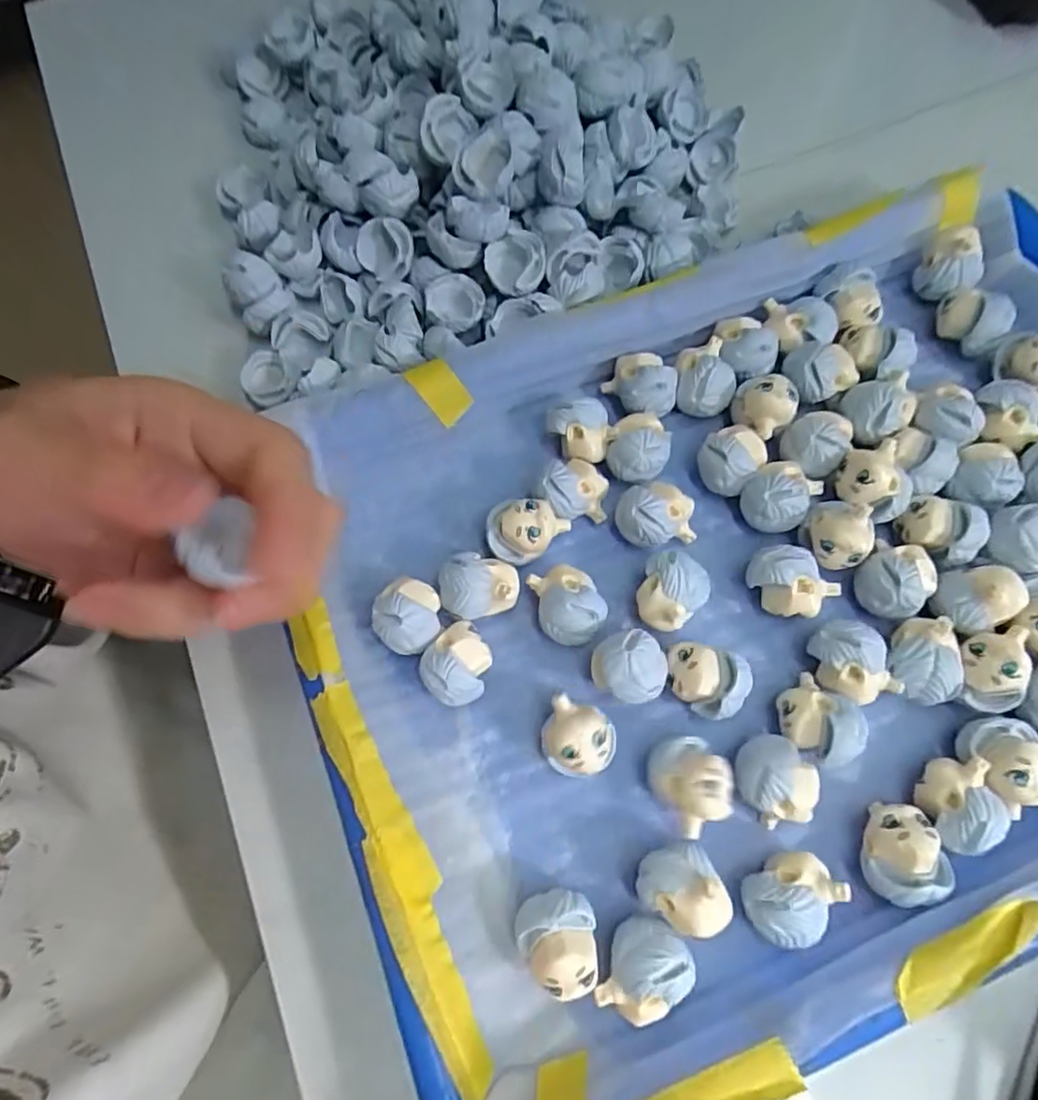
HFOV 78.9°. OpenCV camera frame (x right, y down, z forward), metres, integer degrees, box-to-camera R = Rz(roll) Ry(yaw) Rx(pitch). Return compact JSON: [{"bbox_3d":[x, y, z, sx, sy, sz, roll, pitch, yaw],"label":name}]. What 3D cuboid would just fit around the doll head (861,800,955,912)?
[{"bbox_3d":[0.119,0.095,0.198,0.019,0.020,0.028,3,71,3],"label":"doll head"}]

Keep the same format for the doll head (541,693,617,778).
[{"bbox_3d":[0.019,0.063,0.209,0.023,0.028,0.022,-1,71,2],"label":"doll head"}]

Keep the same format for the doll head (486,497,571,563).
[{"bbox_3d":[0.003,-0.006,0.233,0.029,0.024,0.019,-13,71,-2],"label":"doll head"}]

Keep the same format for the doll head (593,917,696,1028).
[{"bbox_3d":[0.037,0.126,0.190,0.023,0.022,0.027,32,75,12],"label":"doll head"}]

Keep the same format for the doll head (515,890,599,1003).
[{"bbox_3d":[0.013,0.120,0.193,0.023,0.022,0.028,-18,71,-4],"label":"doll head"}]

